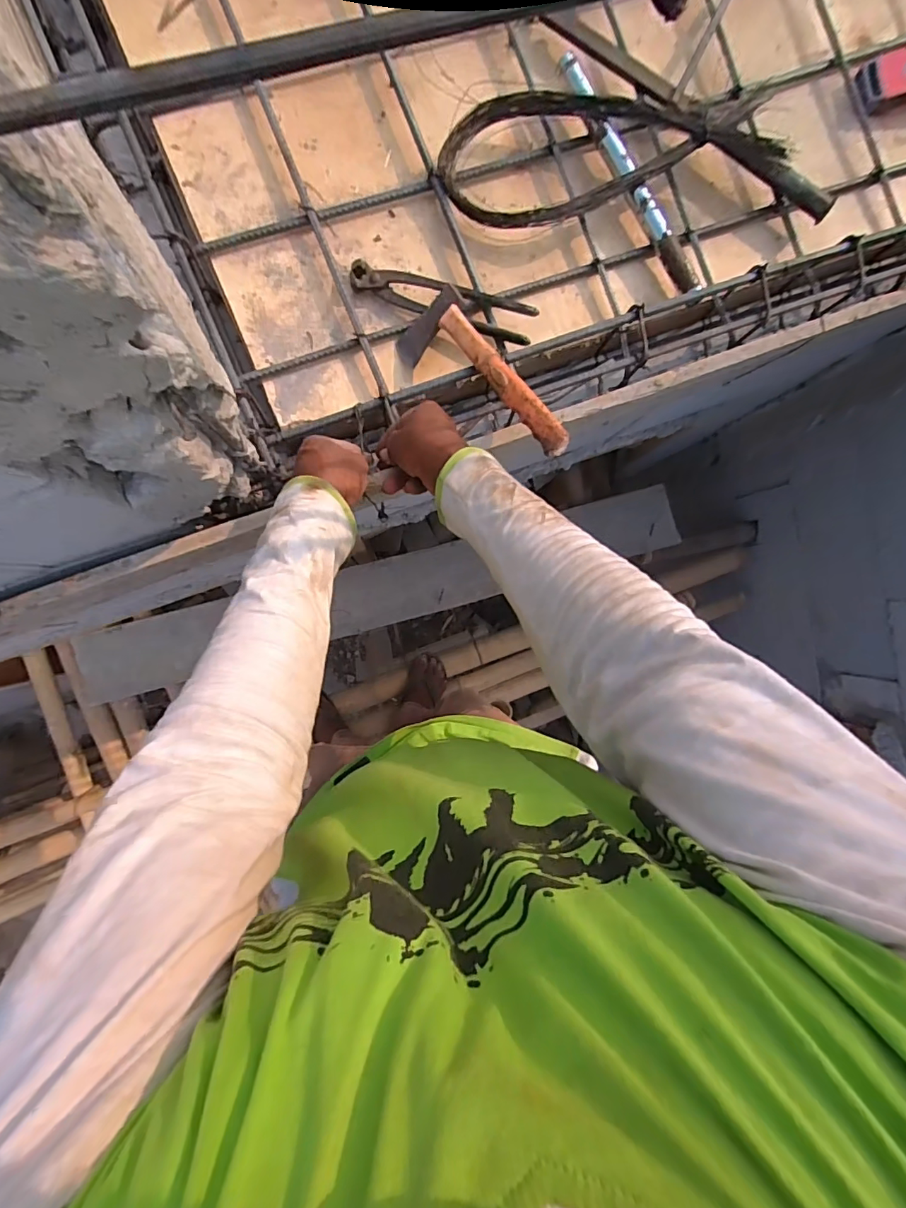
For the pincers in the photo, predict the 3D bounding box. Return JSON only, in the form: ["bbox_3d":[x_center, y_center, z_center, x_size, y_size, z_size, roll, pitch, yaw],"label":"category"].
[{"bbox_3d":[-0.012,-0.365,0.588,0.220,0.045,0.045,17,87,-9],"label":"pincers"}]

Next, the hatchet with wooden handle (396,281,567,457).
[{"bbox_3d":[0.034,-0.247,0.528,0.077,0.045,0.260,-34,64,-8],"label":"hatchet with wooden handle"}]

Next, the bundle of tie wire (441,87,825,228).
[{"bbox_3d":[0.224,-0.566,0.607,0.480,0.060,0.166,-6,91,-9],"label":"bundle of tie wire"}]

